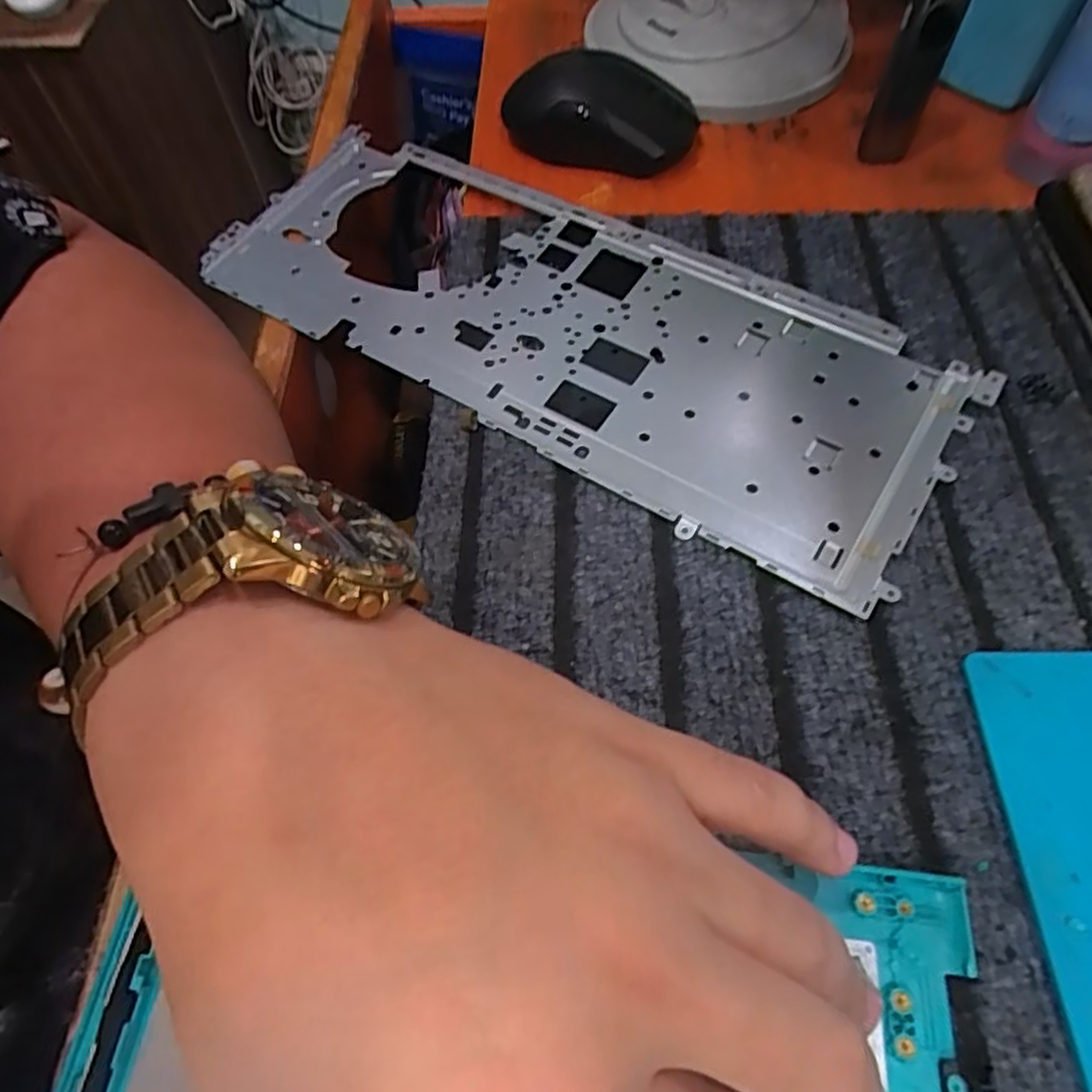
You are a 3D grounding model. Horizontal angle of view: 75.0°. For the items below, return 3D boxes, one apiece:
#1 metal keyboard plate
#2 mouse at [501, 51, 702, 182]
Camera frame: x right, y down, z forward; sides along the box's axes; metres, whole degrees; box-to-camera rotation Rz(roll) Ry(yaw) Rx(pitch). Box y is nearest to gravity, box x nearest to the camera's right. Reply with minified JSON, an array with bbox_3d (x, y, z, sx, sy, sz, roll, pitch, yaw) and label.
[{"bbox_3d":[0.009,-0.102,0.316,0.336,0.006,0.135,30,68,17],"label":"metal keyboard plate"},{"bbox_3d":[0.026,-0.225,0.369,0.103,0.036,0.050,11,61,8],"label":"mouse"}]

